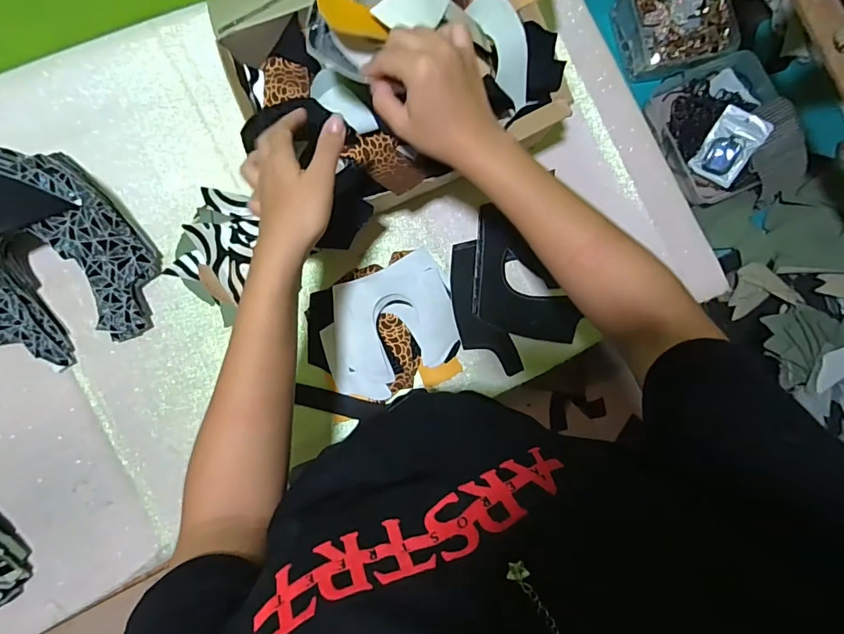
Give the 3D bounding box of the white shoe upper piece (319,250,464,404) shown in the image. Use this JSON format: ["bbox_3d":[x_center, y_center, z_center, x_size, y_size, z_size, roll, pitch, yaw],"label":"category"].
[{"bbox_3d":[-0.039,0.013,0.549,0.165,0.023,0.138,-23,89,-7],"label":"white shoe upper piece"}]

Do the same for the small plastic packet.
[{"bbox_3d":[0.457,-0.252,0.674,0.066,0.011,0.098,37,120,18],"label":"small plastic packet"}]

